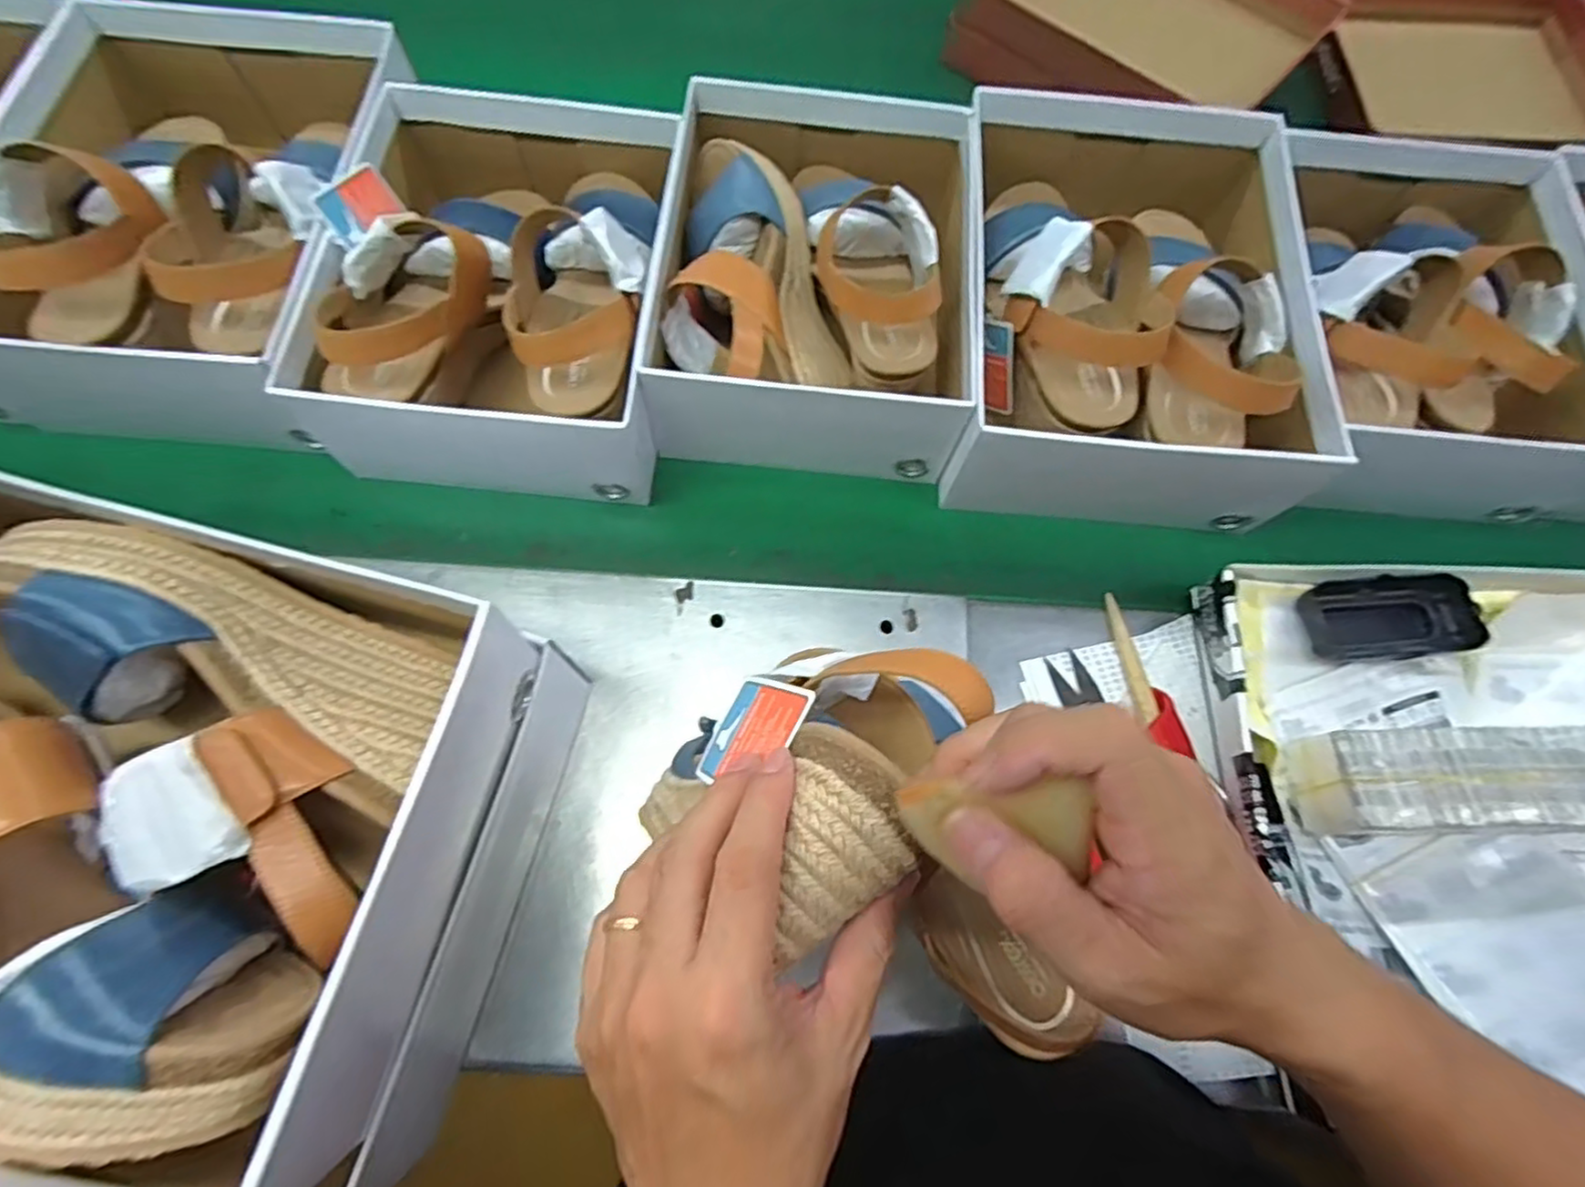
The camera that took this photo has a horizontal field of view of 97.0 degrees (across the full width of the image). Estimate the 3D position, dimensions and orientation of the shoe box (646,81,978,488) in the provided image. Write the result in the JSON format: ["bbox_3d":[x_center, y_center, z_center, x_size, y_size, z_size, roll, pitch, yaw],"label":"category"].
[{"bbox_3d":[0.017,-0.236,0.525,0.214,0.103,0.271,6,69,0],"label":"shoe box"}]

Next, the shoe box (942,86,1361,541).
[{"bbox_3d":[0.241,-0.217,0.516,0.238,0.117,0.303,5,69,0],"label":"shoe box"}]

